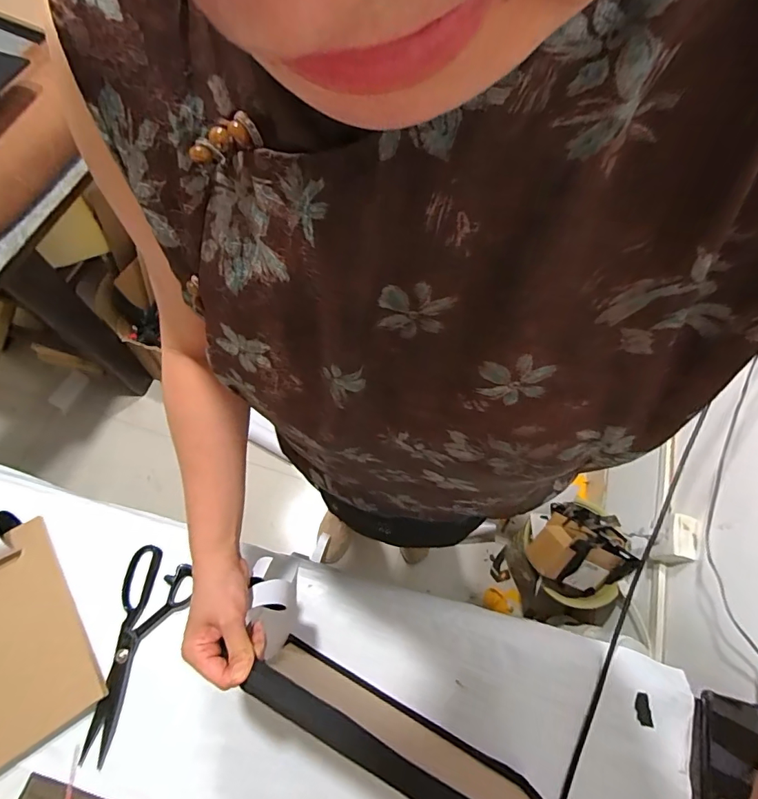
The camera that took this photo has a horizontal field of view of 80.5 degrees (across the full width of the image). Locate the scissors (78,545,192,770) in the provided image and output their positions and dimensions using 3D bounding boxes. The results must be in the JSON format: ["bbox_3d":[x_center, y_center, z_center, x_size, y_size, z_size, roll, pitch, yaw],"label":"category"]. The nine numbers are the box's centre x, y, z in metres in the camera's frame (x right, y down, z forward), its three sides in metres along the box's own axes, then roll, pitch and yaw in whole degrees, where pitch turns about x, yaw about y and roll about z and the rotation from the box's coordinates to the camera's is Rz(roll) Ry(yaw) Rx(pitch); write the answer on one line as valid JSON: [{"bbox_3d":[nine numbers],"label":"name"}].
[{"bbox_3d":[-0.312,0.325,0.590,0.090,0.015,0.247,2,63,-2],"label":"scissors"}]

